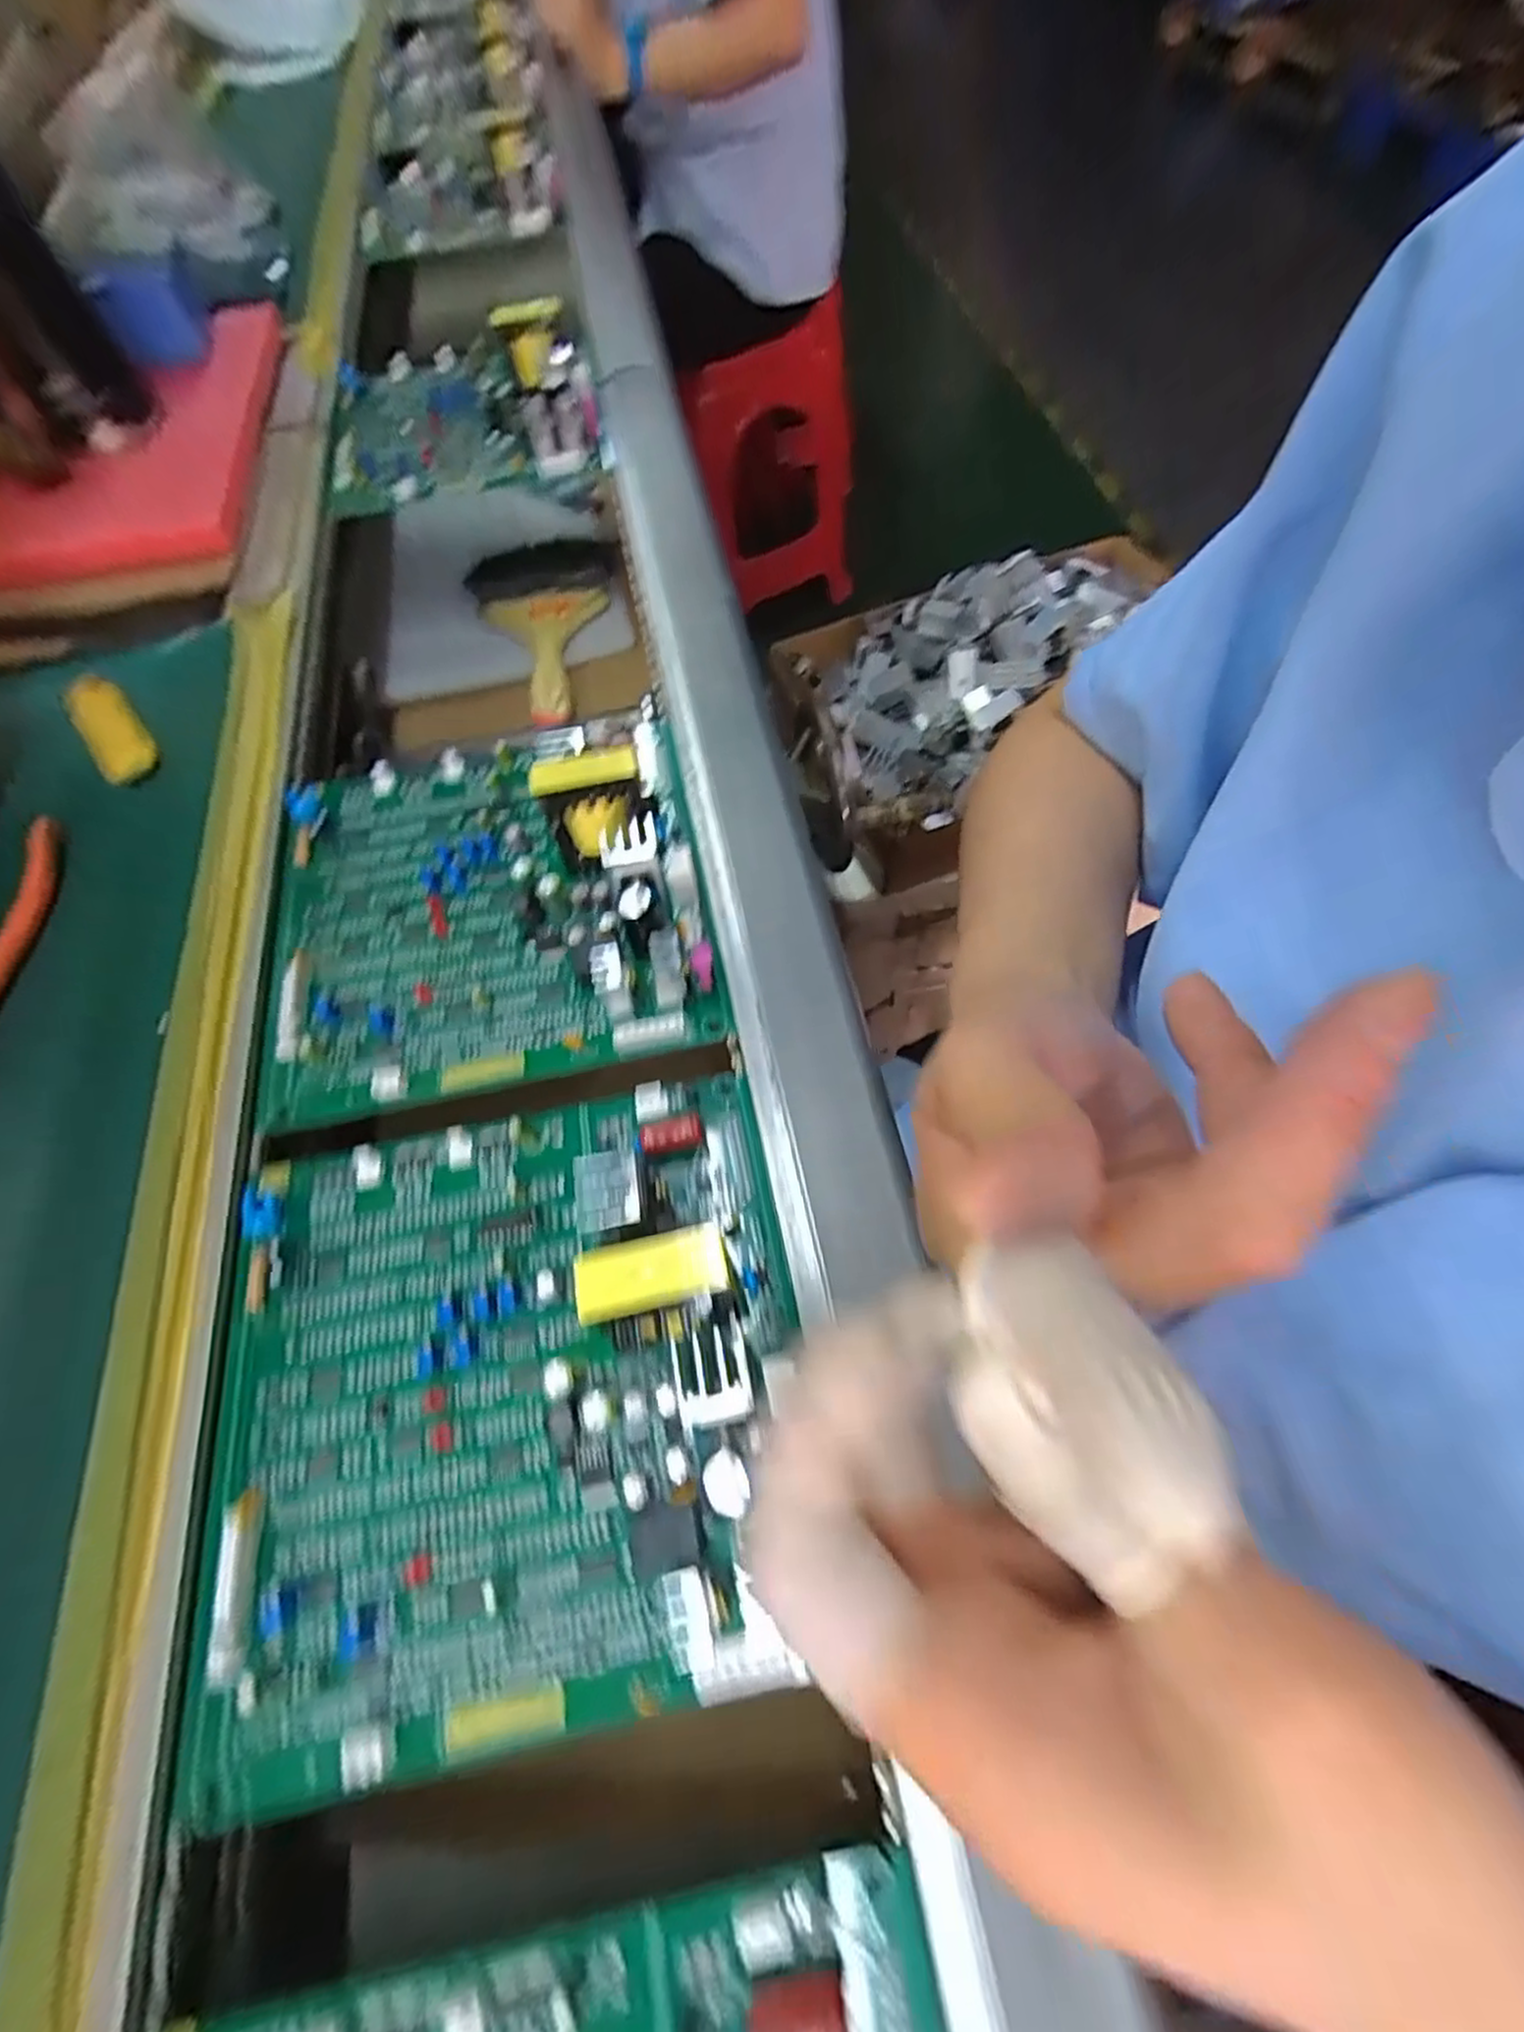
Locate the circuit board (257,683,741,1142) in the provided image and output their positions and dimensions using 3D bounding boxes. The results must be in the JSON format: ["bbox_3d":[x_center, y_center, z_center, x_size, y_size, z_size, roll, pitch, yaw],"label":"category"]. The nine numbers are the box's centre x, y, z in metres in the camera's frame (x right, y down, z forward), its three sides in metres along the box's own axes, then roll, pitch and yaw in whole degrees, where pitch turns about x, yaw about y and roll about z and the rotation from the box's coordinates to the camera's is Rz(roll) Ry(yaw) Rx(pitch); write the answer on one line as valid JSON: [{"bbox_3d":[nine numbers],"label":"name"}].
[{"bbox_3d":[-0.118,-0.063,0.318,0.181,0.053,0.180,-12,63,-3],"label":"circuit board"}]

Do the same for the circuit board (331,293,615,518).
[{"bbox_3d":[-0.208,-0.428,0.515,0.174,0.053,0.183,-13,63,-4],"label":"circuit board"}]

